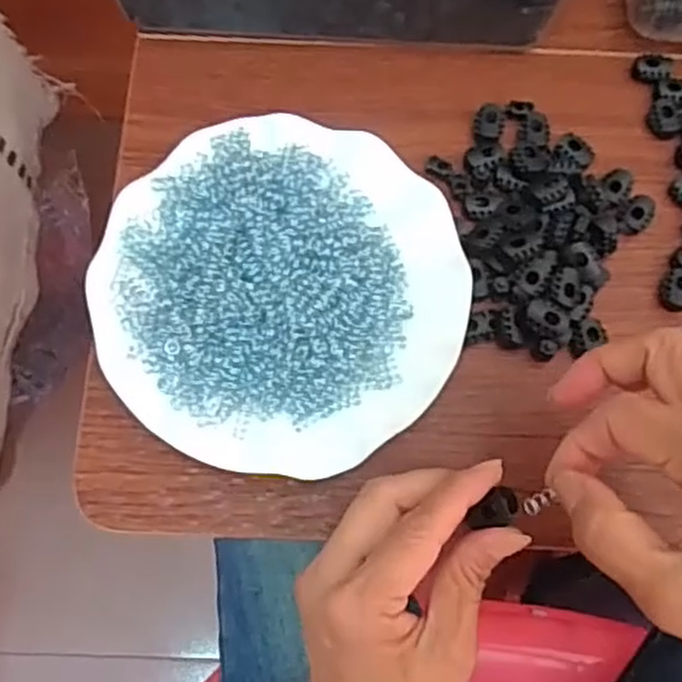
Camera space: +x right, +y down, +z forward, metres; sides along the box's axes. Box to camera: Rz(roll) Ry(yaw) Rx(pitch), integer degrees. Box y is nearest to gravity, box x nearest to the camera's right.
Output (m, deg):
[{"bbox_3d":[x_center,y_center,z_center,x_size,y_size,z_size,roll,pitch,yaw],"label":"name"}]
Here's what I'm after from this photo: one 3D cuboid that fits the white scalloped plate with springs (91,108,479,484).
[{"bbox_3d":[-0.030,-0.025,0.372,0.177,0.035,0.179,0,73,-1],"label":"white scalloped plate with springs"}]

